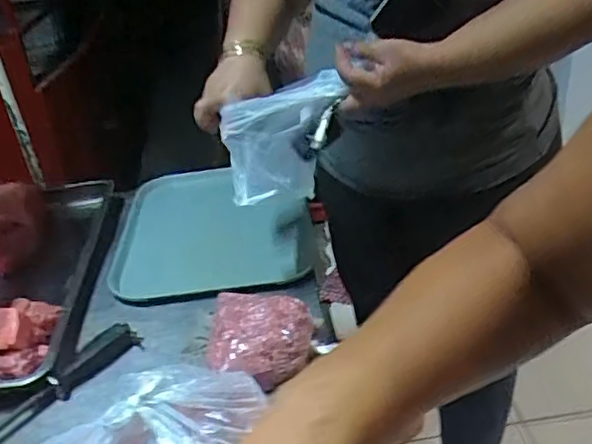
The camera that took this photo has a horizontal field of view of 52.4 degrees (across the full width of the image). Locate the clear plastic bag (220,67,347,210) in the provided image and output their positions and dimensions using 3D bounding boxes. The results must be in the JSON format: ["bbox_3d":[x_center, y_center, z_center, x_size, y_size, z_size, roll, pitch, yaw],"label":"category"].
[{"bbox_3d":[-0.010,-0.111,0.845,0.175,0.161,0.058,-9,13,16],"label":"clear plastic bag"}]

